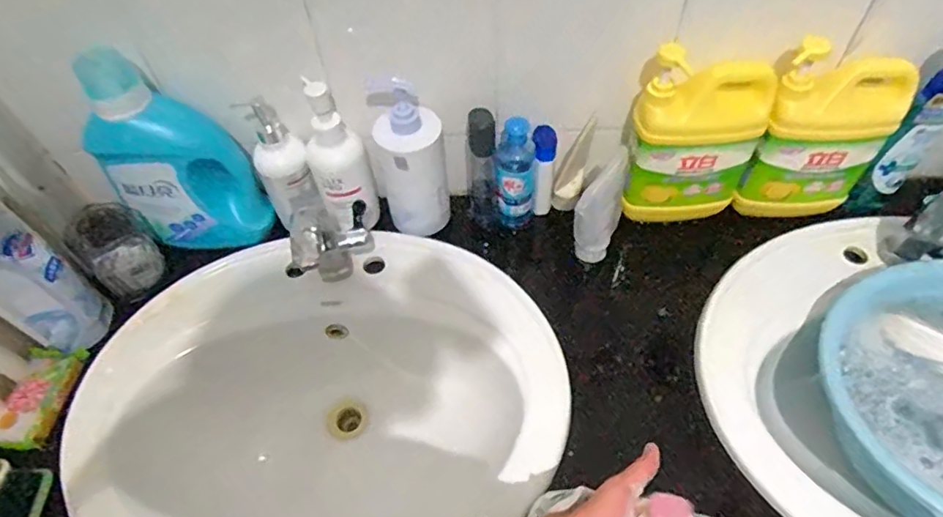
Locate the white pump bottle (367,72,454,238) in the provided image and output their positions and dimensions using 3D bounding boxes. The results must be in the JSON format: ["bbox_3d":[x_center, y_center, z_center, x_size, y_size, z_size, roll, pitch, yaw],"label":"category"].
[{"bbox_3d":[-0.077,-0.129,0.726,0.094,0.186,0.103,-14,54,-7],"label":"white pump bottle"}]

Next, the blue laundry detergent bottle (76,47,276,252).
[{"bbox_3d":[-0.359,-0.117,0.684,0.153,0.254,0.069,-2,54,1],"label":"blue laundry detergent bottle"}]

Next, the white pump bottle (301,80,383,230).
[{"bbox_3d":[-0.164,-0.118,0.705,0.075,0.192,0.066,-10,54,-4],"label":"white pump bottle"}]

